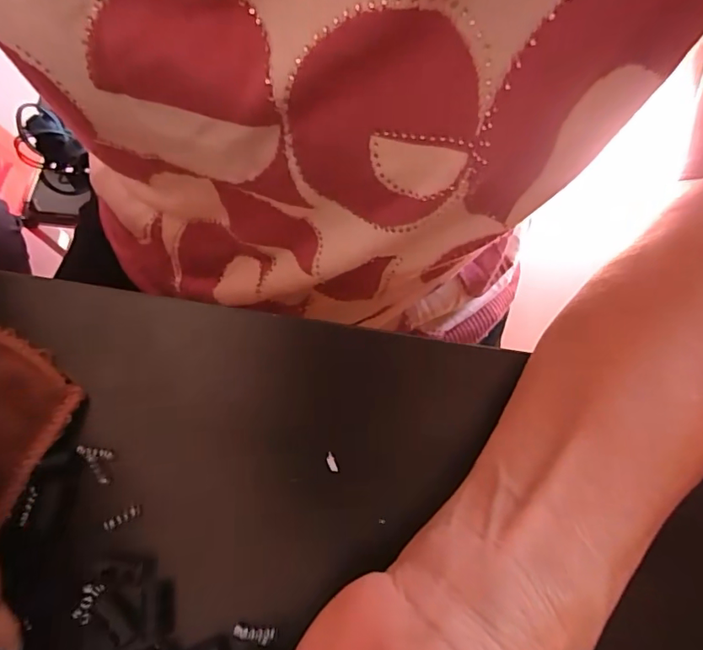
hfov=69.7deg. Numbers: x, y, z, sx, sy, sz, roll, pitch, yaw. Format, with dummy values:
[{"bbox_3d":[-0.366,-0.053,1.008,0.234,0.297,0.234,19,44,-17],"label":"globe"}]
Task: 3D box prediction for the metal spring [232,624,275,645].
[{"bbox_3d":[-0.036,0.114,0.185,0.015,0.004,0.005,5,73,2],"label":"metal spring"}]

